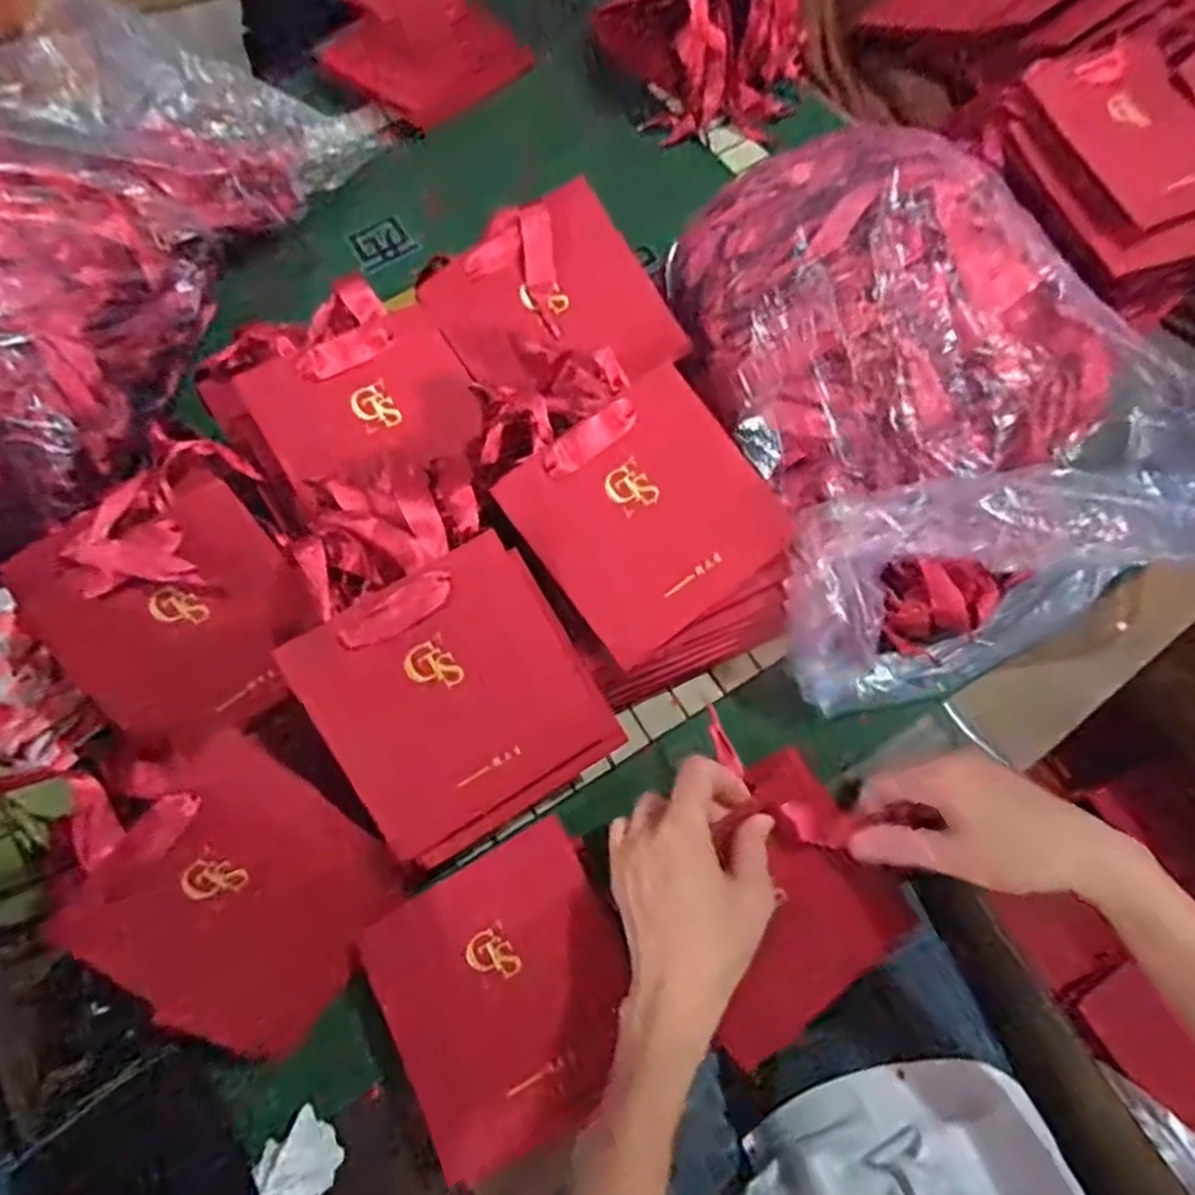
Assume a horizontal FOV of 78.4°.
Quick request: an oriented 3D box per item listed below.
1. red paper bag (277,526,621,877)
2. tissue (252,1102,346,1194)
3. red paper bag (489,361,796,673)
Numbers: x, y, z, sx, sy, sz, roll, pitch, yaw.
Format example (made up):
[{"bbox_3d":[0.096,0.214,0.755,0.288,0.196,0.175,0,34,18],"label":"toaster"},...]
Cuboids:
[{"bbox_3d":[-0.079,0.058,0.421,0.144,0.011,0.146,-30,96,-14],"label":"red paper bag"},{"bbox_3d":[-0.172,0.327,0.419,0.043,0.025,0.044,-36,71,-11],"label":"tissue"},{"bbox_3d":[0.031,-0.052,0.450,0.137,0.010,0.137,-36,88,-2],"label":"red paper bag"}]

